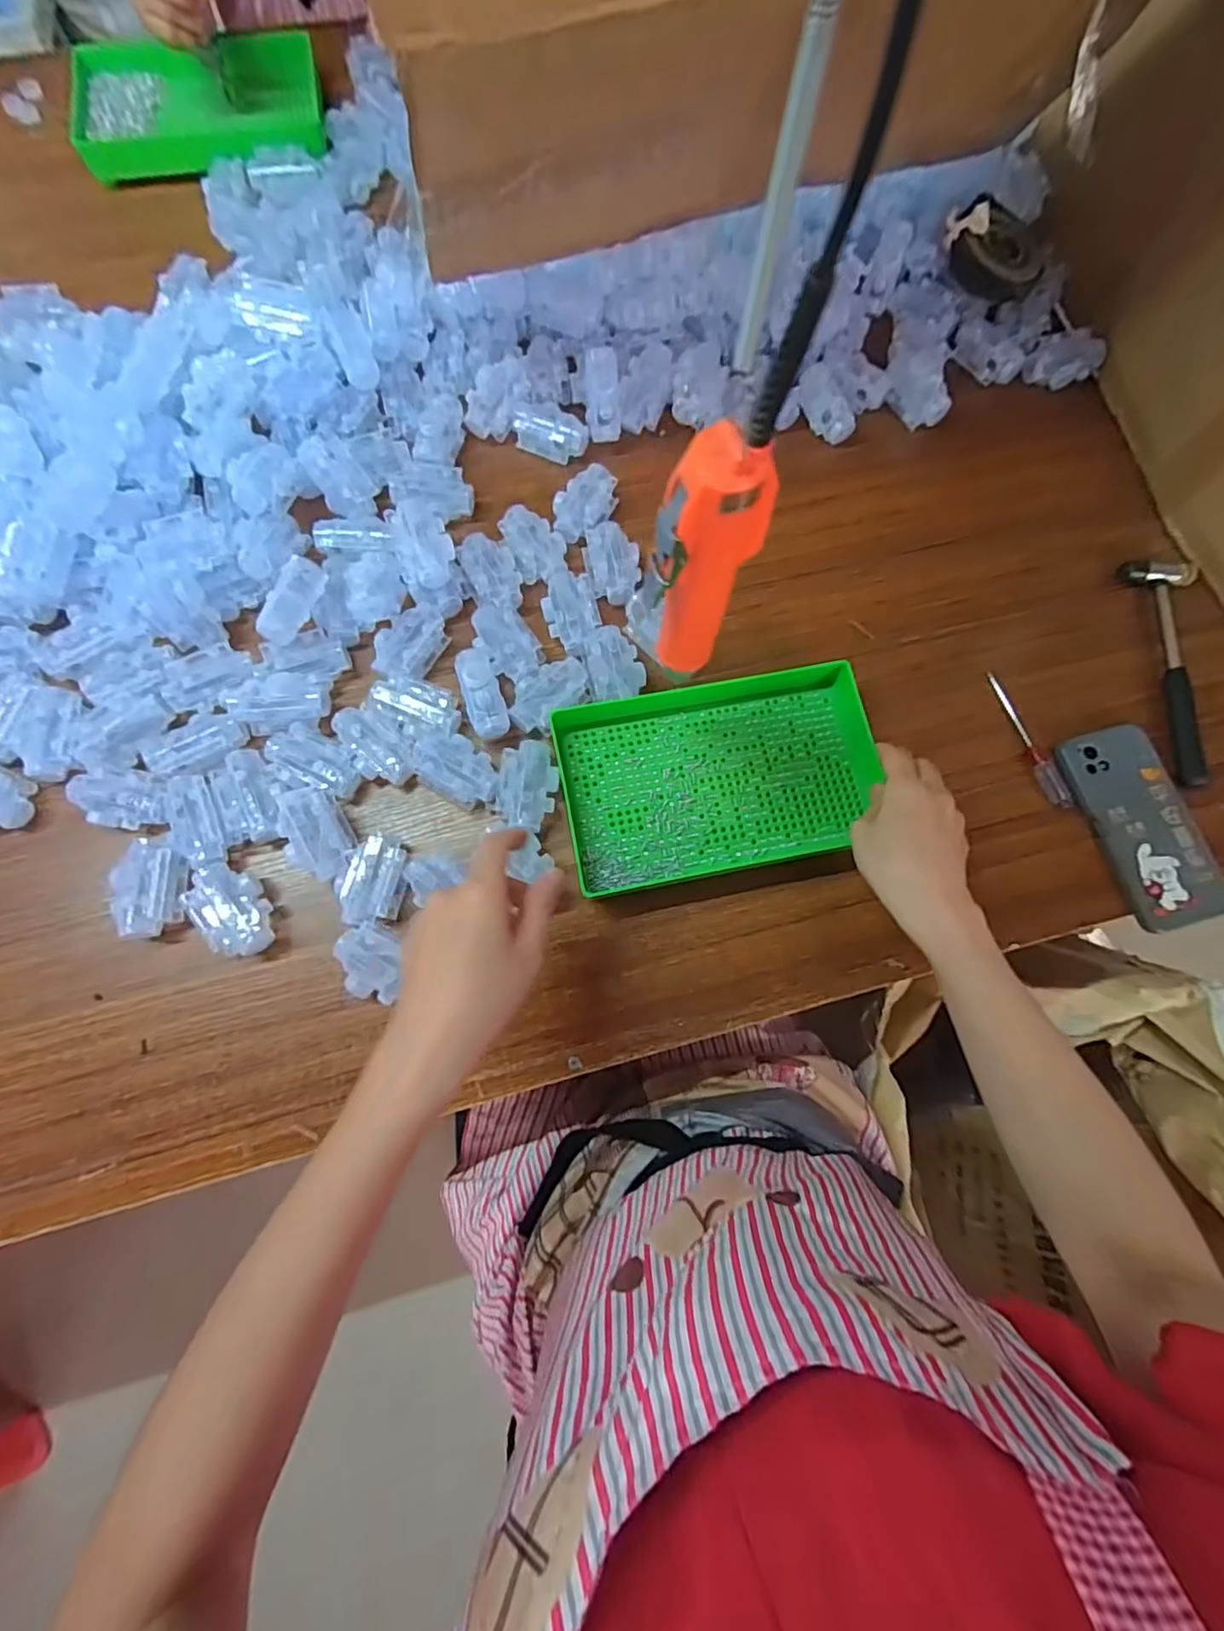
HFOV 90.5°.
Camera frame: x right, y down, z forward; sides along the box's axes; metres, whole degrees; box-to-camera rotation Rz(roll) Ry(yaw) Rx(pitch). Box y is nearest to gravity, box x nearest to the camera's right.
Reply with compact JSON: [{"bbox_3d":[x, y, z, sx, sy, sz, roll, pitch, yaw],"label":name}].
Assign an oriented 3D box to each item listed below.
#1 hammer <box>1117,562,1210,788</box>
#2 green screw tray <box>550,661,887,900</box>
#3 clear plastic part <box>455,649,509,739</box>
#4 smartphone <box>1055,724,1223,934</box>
[{"bbox_3d":[0.497,-0.127,0.526,0.055,0.020,0.207,-2,76,-2],"label":"hammer"},{"bbox_3d":[0.086,-0.034,0.475,0.245,0.023,0.152,-11,77,-5],"label":"green screw tray"},{"bbox_3d":[-0.104,-0.101,0.480,0.029,0.024,0.076,-17,77,-6],"label":"clear plastic part"},{"bbox_3d":[0.430,0.006,0.491,0.076,0.017,0.161,-14,77,-5],"label":"smartphone"}]

